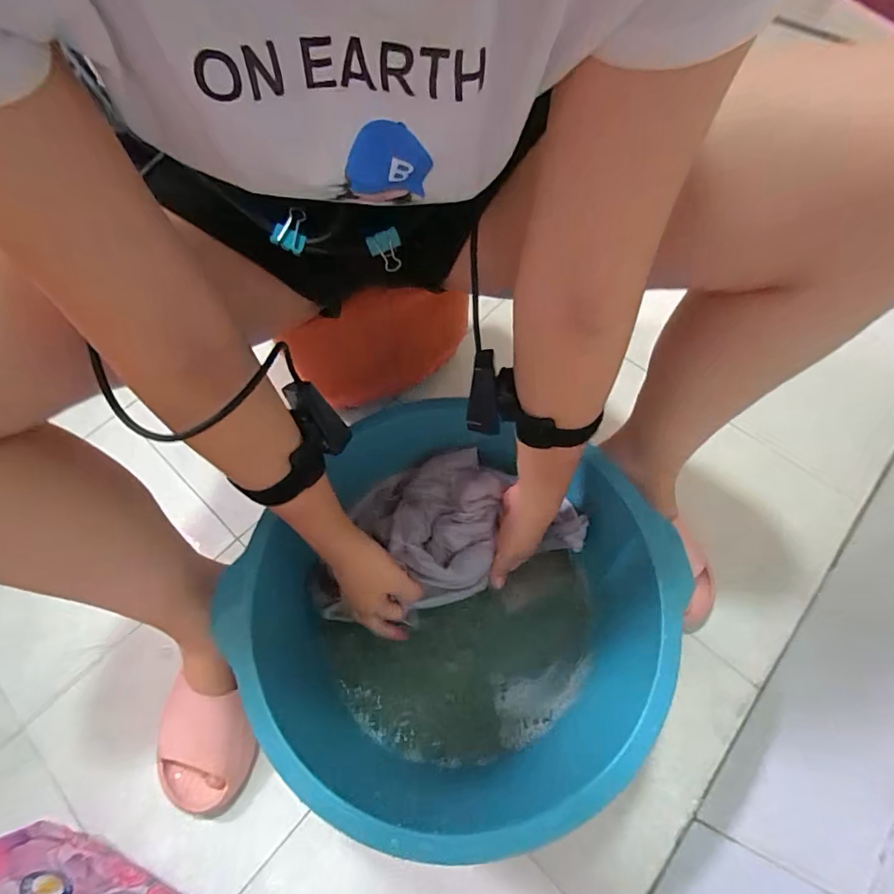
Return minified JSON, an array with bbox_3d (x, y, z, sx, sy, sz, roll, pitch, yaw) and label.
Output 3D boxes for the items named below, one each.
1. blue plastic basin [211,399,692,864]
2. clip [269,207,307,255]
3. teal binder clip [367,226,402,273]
[{"bbox_3d":[0.006,0.169,0.507,0.378,0.182,0.367,-1,63,1],"label":"blue plastic basin"},{"bbox_3d":[-0.121,-0.170,0.377,0.025,0.012,0.032,24,99,-15],"label":"clip"},{"bbox_3d":[-0.048,-0.156,0.381,0.025,0.031,0.012,-19,36,4],"label":"teal binder clip"}]

